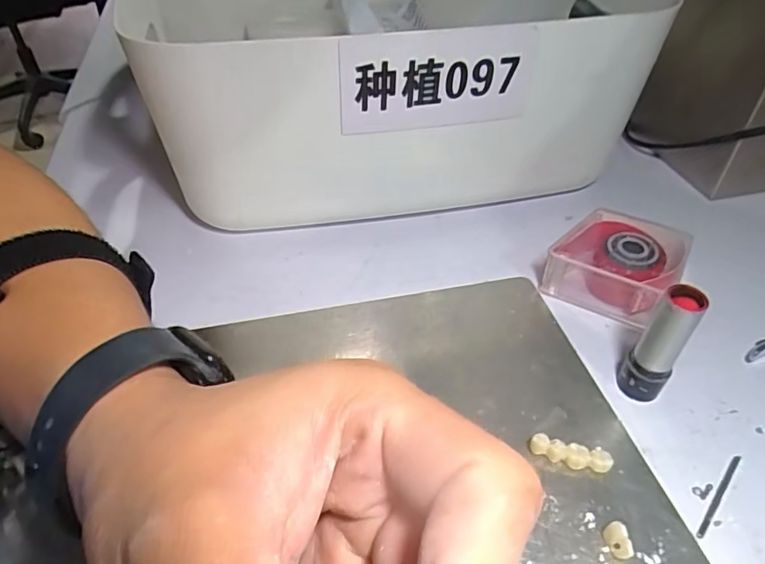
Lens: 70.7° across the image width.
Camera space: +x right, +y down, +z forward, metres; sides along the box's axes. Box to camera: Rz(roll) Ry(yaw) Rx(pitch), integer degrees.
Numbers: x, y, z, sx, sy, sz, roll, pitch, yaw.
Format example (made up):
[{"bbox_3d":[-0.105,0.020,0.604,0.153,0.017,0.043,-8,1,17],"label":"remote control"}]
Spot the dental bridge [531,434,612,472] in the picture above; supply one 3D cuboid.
[{"bbox_3d":[0.078,0.071,0.223,0.032,0.010,0.008,9,46,10],"label":"dental bridge"}]

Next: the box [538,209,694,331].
[{"bbox_3d":[0.126,-0.010,0.292,0.059,0.028,0.051,25,50,24],"label":"box"}]

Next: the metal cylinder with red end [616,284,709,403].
[{"bbox_3d":[0.120,0.028,0.233,0.019,0.059,0.017,29,52,27],"label":"metal cylinder with red end"}]

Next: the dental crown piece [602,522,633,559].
[{"bbox_3d":[0.086,0.095,0.198,0.007,0.008,0.012,-9,45,-8],"label":"dental crown piece"}]

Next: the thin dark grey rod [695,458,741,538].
[{"bbox_3d":[0.135,0.084,0.215,0.004,0.004,0.044,32,54,29],"label":"thin dark grey rod"}]

